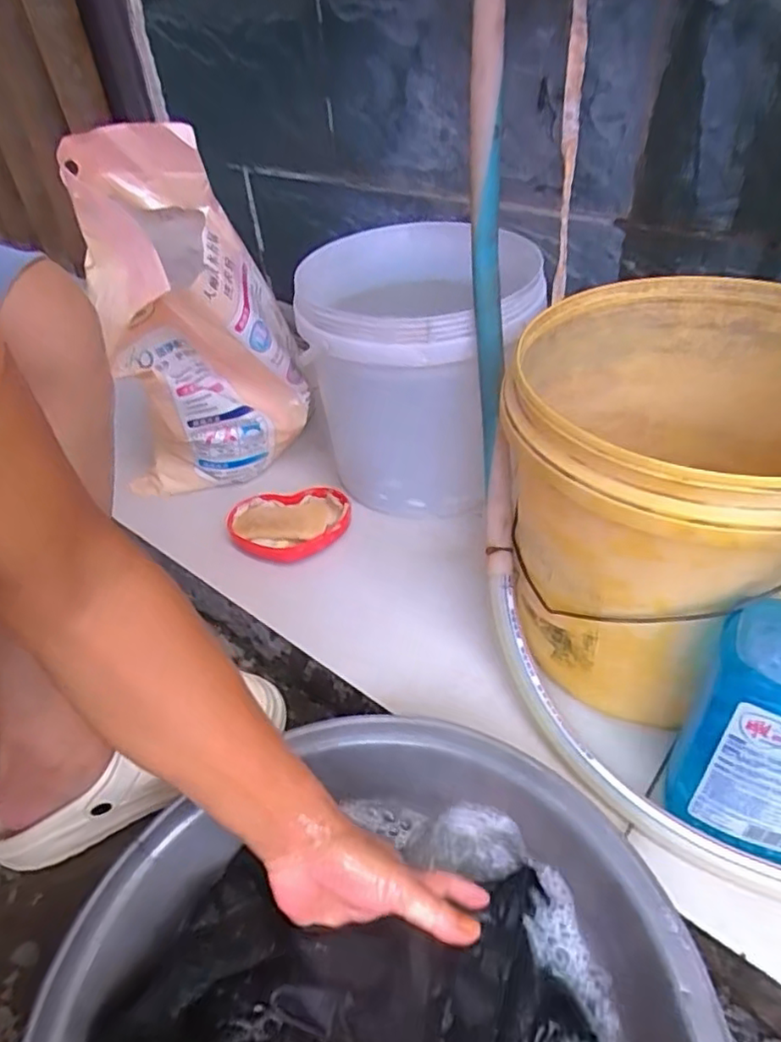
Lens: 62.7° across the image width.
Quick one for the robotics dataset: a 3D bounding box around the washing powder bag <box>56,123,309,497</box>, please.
[{"bbox_3d":[-0.203,-0.205,0.686,0.178,0.351,0.147,1,43,8],"label":"washing powder bag"}]

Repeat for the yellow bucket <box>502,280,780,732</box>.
[{"bbox_3d":[0.214,-0.013,0.478,0.237,0.233,0.247,-3,43,3],"label":"yellow bucket"}]

